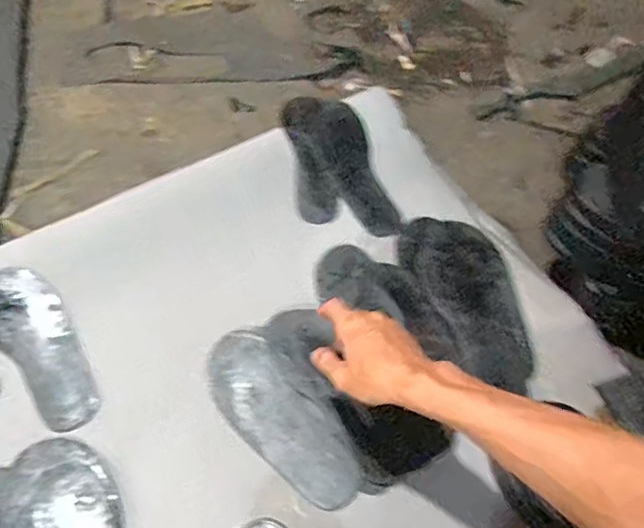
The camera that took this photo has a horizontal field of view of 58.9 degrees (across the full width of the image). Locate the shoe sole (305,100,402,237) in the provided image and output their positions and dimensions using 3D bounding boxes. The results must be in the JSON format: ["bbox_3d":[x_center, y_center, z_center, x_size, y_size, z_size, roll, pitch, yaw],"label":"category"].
[{"bbox_3d":[0.049,-0.145,0.863,0.086,0.020,0.234,-20,75,-16],"label":"shoe sole"}]

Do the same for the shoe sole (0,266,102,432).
[{"bbox_3d":[-0.349,0.097,0.707,0.090,0.025,0.236,-34,67,-22],"label":"shoe sole"}]

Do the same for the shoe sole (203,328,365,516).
[{"bbox_3d":[-0.050,0.180,0.675,0.094,0.035,0.245,-37,68,-23],"label":"shoe sole"}]

